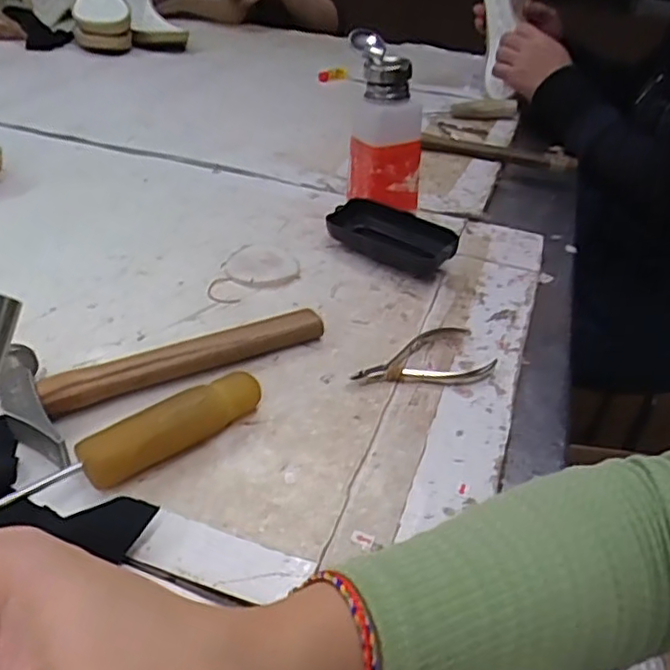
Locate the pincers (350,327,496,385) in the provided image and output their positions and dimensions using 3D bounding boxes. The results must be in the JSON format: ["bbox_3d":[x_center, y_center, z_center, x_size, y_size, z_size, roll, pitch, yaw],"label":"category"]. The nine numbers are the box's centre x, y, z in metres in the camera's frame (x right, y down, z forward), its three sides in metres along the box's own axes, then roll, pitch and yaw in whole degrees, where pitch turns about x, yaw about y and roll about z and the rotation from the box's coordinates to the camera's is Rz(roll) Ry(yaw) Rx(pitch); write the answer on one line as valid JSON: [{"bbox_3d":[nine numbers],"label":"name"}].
[{"bbox_3d":[0.060,0.020,0.416,0.099,0.009,0.051,-15,40,-26],"label":"pincers"}]

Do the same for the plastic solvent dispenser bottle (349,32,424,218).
[{"bbox_3d":[0.046,-0.180,0.563,0.063,0.152,0.072,-4,37,-14],"label":"plastic solvent dispenser bottle"}]

